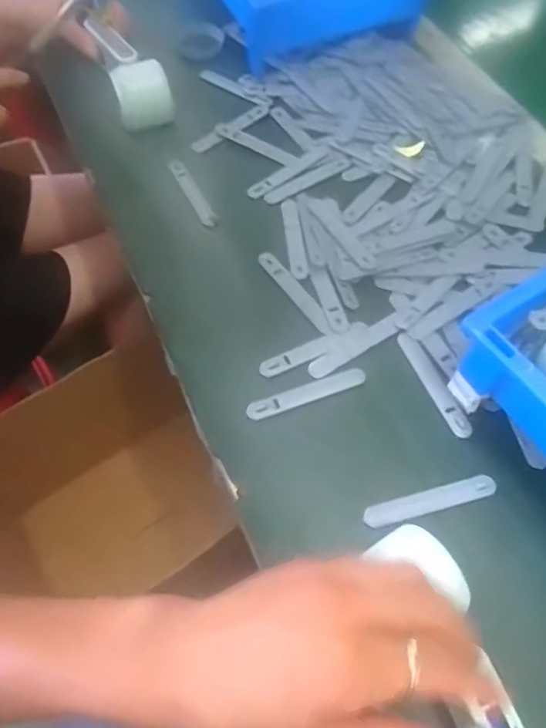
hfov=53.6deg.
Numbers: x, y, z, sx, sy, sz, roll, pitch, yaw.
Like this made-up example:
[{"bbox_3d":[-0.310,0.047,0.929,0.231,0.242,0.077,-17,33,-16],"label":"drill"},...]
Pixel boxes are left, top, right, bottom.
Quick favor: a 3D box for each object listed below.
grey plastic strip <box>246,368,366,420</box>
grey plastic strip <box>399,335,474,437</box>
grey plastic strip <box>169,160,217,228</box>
[{"bbox_3d":[0.026,0.022,0.411,0.094,0.010,0.015,-19,63,-10],"label":"grey plastic strip"},{"bbox_3d":[0.122,0.015,0.415,0.017,0.006,0.092,-20,64,-19],"label":"grey plastic strip"},{"bbox_3d":[-0.077,-0.162,0.506,0.015,0.005,0.087,-26,65,-14],"label":"grey plastic strip"}]

